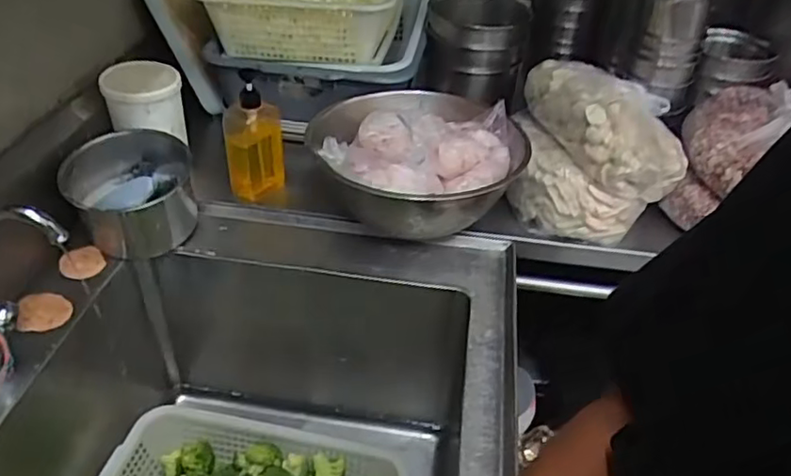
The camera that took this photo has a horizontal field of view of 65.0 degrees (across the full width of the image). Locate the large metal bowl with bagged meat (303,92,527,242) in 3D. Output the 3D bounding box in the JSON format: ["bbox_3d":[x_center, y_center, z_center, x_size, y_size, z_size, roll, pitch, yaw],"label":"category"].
[{"bbox_3d":[0.046,-0.098,0.981,0.288,0.168,0.310,2,38,-2],"label":"large metal bowl with bagged meat"}]

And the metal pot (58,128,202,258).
[{"bbox_3d":[-0.387,-0.061,0.920,0.170,0.128,0.167,2,38,-2],"label":"metal pot"}]

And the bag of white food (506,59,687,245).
[{"bbox_3d":[0.317,-0.138,0.989,0.232,0.198,0.224,7,38,4],"label":"bag of white food"}]

